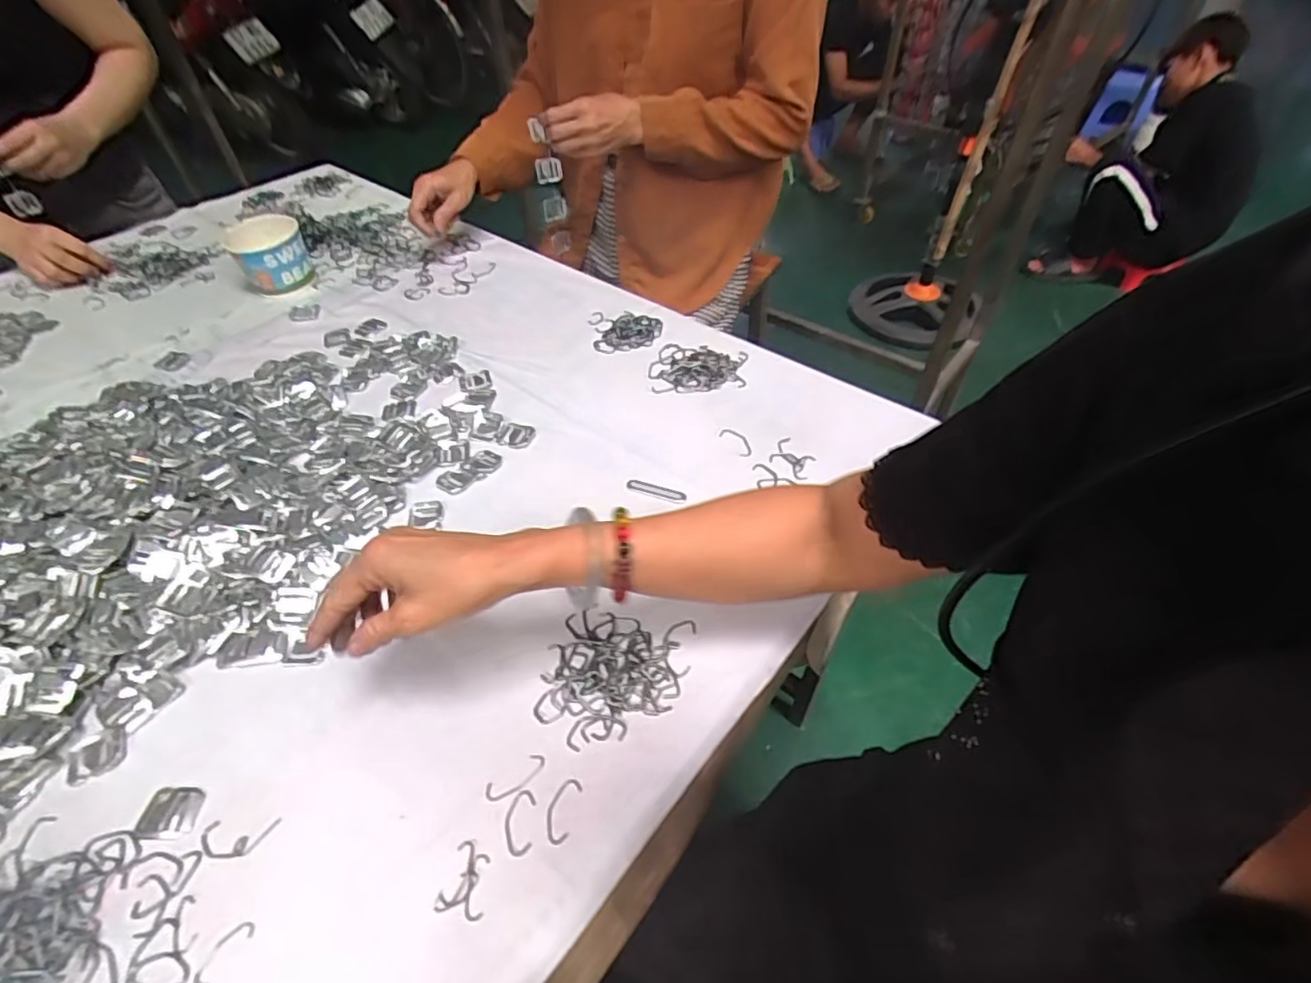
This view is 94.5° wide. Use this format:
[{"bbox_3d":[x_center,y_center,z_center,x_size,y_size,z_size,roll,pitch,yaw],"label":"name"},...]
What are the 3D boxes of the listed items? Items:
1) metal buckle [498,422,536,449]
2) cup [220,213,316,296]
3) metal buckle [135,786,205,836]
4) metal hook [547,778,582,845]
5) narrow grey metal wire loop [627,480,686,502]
[{"bbox_3d":[-0.144,-0.059,0.626,0.037,0.004,0.033,7,49,8],"label":"metal buckle"},{"bbox_3d":[-0.526,-0.325,0.830,0.088,0.079,0.097,-30,53,-22],"label":"cup"},{"bbox_3d":[-0.315,0.207,0.393,0.036,0.004,0.029,-1,48,2],"label":"metal buckle"},{"bbox_3d":[-0.060,0.203,0.387,0.017,0.004,0.039,8,49,10],"label":"metal hook"},{"bbox_3d":[0.001,0.000,0.571,0.056,0.005,0.012,13,50,13],"label":"narrow grey metal wire loop"}]

